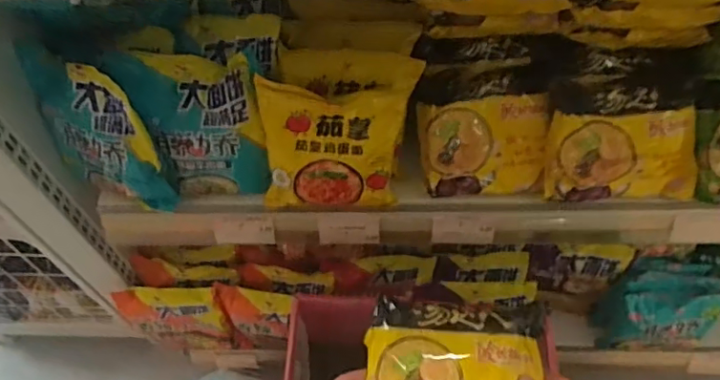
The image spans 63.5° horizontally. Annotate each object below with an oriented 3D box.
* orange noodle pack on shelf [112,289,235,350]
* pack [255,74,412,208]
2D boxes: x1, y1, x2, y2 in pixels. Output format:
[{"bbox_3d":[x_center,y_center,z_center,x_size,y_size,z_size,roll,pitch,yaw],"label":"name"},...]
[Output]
[{"bbox_3d":[-0.276,0.195,0.874,0.157,0.148,0.040,2,57,4],"label":"orange noodle pack on shelf"},{"bbox_3d":[-0.028,-0.040,0.595,0.146,0.146,0.045,4,31,-2],"label":"pack"}]

